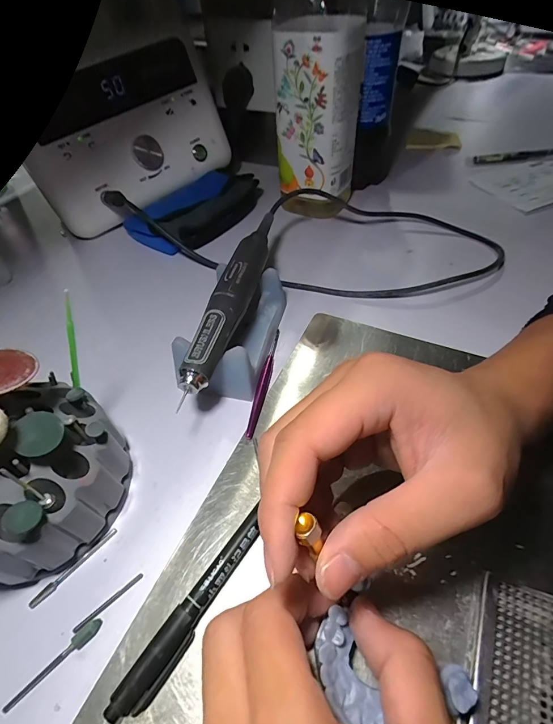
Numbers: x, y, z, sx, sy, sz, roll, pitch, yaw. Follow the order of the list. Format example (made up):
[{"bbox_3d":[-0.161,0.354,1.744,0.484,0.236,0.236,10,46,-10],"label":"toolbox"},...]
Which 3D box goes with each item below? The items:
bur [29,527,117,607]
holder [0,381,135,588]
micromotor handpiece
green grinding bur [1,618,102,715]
[{"bbox_3d":[-0.109,0.110,0.199,0.004,0.004,0.049,33,59,29],"label":"bur"},{"bbox_3d":[-0.130,0.053,0.187,0.093,0.101,0.081,-38,56,-26],"label":"holder"},{"bbox_3d":[-0.030,-0.055,0.273,0.021,0.021,0.191,8,51,11],"label":"micromotor handpiece"},{"bbox_3d":[-0.104,0.141,0.172,0.046,0.005,0.006,-37,56,-25],"label":"green grinding bur"}]

